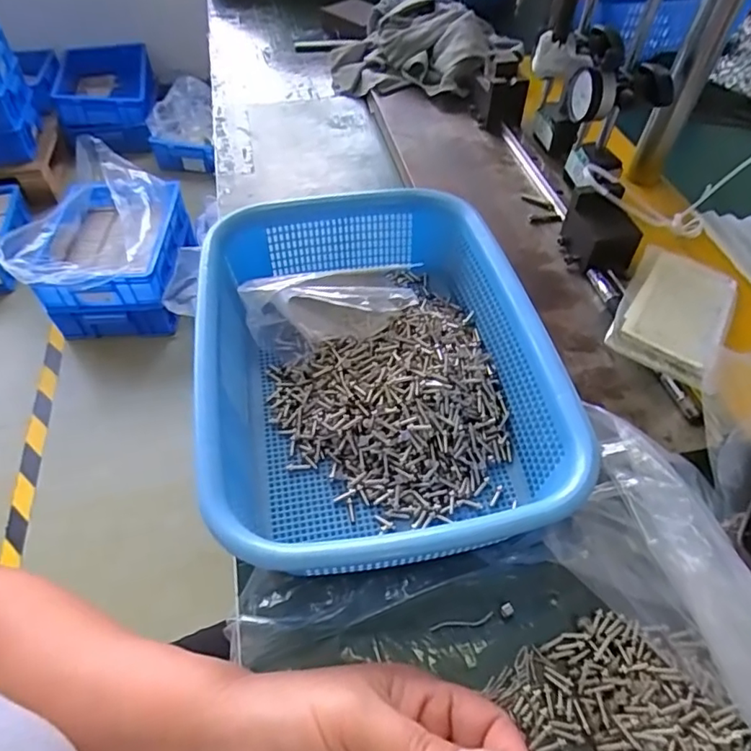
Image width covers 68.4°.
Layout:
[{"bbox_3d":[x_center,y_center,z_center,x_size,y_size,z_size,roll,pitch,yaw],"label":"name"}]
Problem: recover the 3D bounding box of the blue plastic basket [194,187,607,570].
[{"bbox_3d":[-0.004,-0.014,0.369,0.205,0.066,0.295,-8,51,-5],"label":"blue plastic basket"}]

